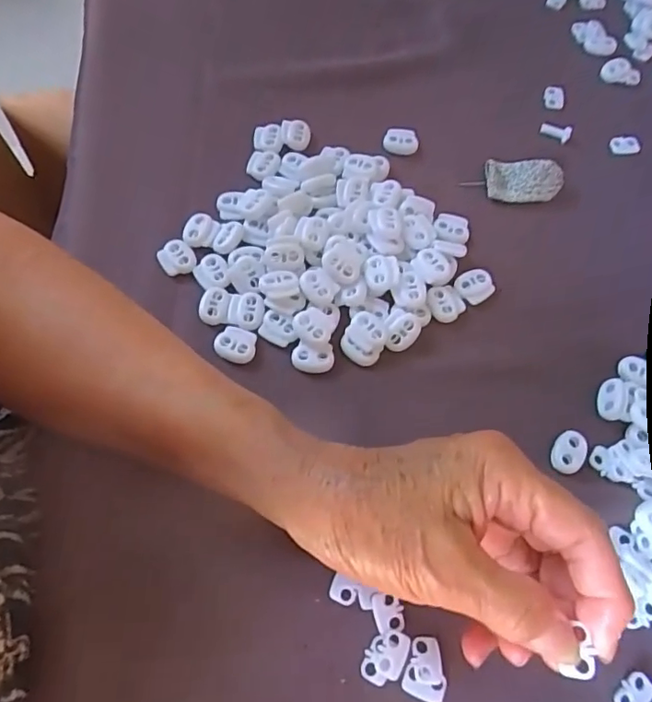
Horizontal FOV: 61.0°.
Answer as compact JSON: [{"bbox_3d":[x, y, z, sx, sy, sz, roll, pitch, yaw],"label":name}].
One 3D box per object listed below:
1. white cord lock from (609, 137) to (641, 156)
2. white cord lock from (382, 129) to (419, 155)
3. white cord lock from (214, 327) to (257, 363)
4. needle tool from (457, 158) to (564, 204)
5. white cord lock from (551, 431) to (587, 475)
[{"bbox_3d":[0.199,-0.136,0.368,0.020,0.006,0.010,4,66,0],"label":"white cord lock"},{"bbox_3d":[0.049,-0.137,0.364,0.023,0.013,0.009,7,66,1],"label":"white cord lock"},{"bbox_3d":[-0.049,-0.004,0.297,0.022,0.004,0.019,9,66,2],"label":"white cord lock"},{"bbox_3d":[0.118,-0.108,0.348,0.059,0.014,0.029,8,66,2],"label":"needle tool"},{"bbox_3d":[0.122,0.051,0.278,0.016,0.004,0.024,32,69,12],"label":"white cord lock"}]

